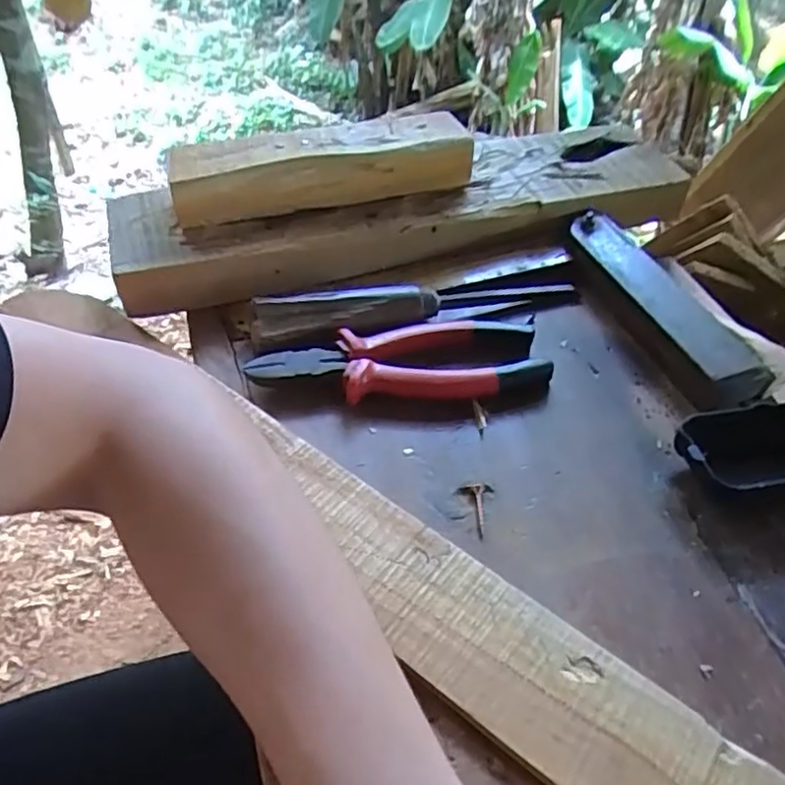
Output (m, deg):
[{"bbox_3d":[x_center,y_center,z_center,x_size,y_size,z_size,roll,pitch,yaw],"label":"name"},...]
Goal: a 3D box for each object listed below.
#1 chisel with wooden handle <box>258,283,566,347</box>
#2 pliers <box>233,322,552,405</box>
[{"bbox_3d":[0.020,-0.059,0.440,0.224,0.021,0.033,-9,47,-13],"label":"chisel with wooden handle"},{"bbox_3d":[0.006,-0.020,0.412,0.183,0.015,0.063,-6,47,-11],"label":"pliers"}]

